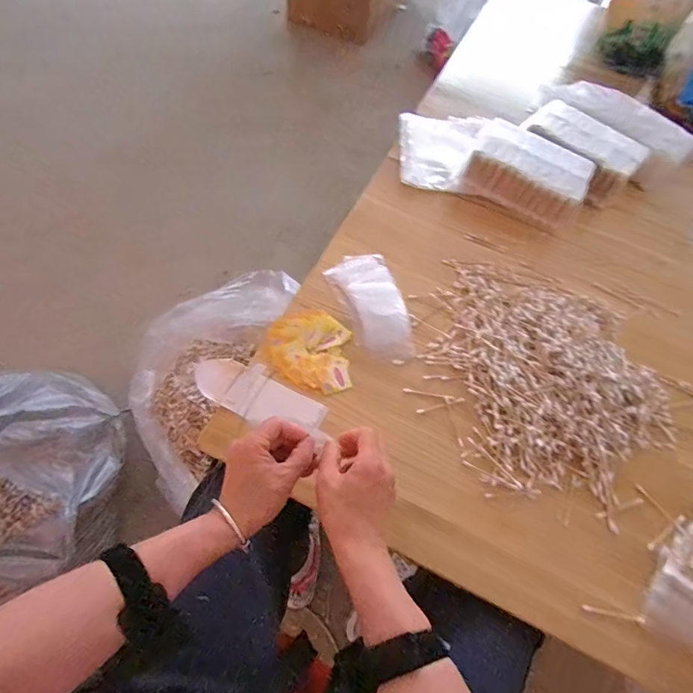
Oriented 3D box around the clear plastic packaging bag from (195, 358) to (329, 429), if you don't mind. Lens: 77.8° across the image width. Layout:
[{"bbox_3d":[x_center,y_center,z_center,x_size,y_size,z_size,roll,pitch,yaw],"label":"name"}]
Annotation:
[{"bbox_3d":[-0.113,0.062,0.556,0.170,0.007,0.064,27,63,8],"label":"clear plastic packaging bag"}]

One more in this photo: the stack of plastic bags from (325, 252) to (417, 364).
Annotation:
[{"bbox_3d":[0.037,-0.062,0.626,0.089,0.014,0.184,-12,64,-12],"label":"stack of plastic bags"}]

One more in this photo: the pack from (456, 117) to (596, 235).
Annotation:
[{"bbox_3d":[0.299,-0.293,0.727,0.204,0.066,0.119,32,64,10],"label":"pack"}]

